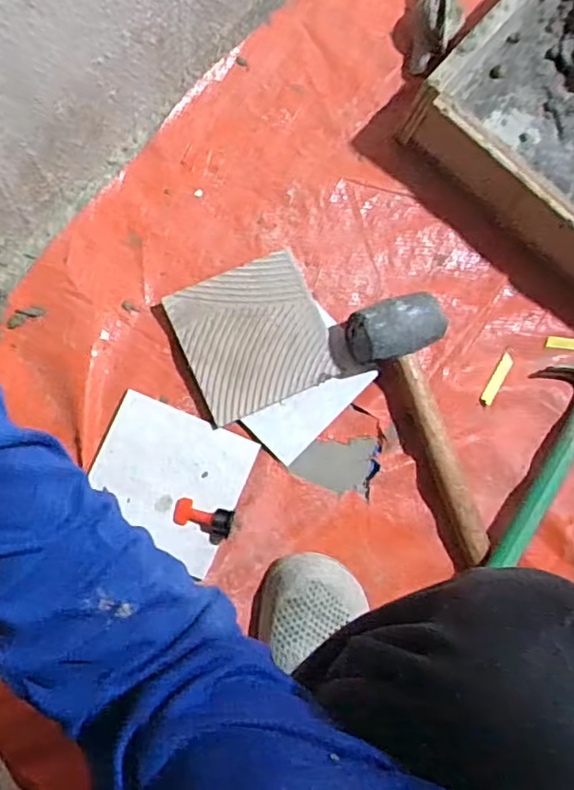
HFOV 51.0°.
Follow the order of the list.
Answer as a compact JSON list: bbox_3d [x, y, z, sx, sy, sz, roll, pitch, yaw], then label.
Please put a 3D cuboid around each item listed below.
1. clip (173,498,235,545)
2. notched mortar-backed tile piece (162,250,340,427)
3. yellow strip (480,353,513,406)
[{"bbox_3d":[-0.085,0.127,0.609,0.059,0.025,0.035,16,81,11],"label":"clip"},{"bbox_3d":[-0.035,-0.061,0.633,0.145,0.019,0.145,-23,85,-8],"label":"notched mortar-backed tile piece"},{"bbox_3d":[0.233,-0.017,0.666,0.011,0.005,0.065,32,80,0],"label":"yellow strip"}]

